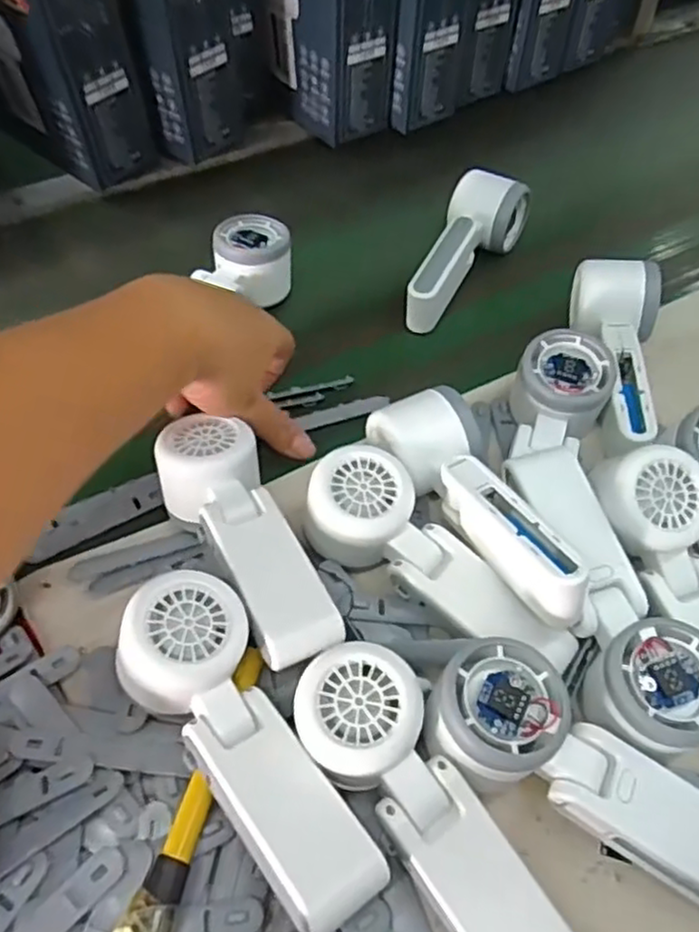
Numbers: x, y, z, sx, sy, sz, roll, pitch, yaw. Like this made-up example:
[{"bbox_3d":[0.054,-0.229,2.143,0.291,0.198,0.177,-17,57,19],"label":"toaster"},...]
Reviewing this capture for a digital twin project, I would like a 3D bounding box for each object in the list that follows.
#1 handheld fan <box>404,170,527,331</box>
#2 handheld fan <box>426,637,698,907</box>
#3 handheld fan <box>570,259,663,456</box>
[{"bbox_3d":[0.092,-0.177,0.560,0.055,0.054,0.150,22,55,16],"label":"handheld fan"},{"bbox_3d":[0.112,0.142,0.317,0.167,0.034,0.061,32,57,2],"label":"handheld fan"},{"bbox_3d":[0.181,-0.073,0.476,0.063,0.061,0.138,10,55,6],"label":"handheld fan"}]

